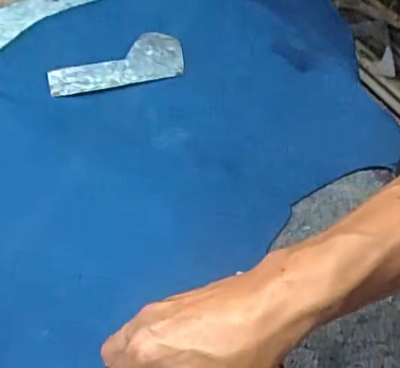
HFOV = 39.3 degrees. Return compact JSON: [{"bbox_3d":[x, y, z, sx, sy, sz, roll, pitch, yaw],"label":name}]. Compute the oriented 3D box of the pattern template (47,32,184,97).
[{"bbox_3d":[-0.082,-0.119,0.549,0.131,0.005,0.053,-12,67,-13],"label":"pattern template"}]

